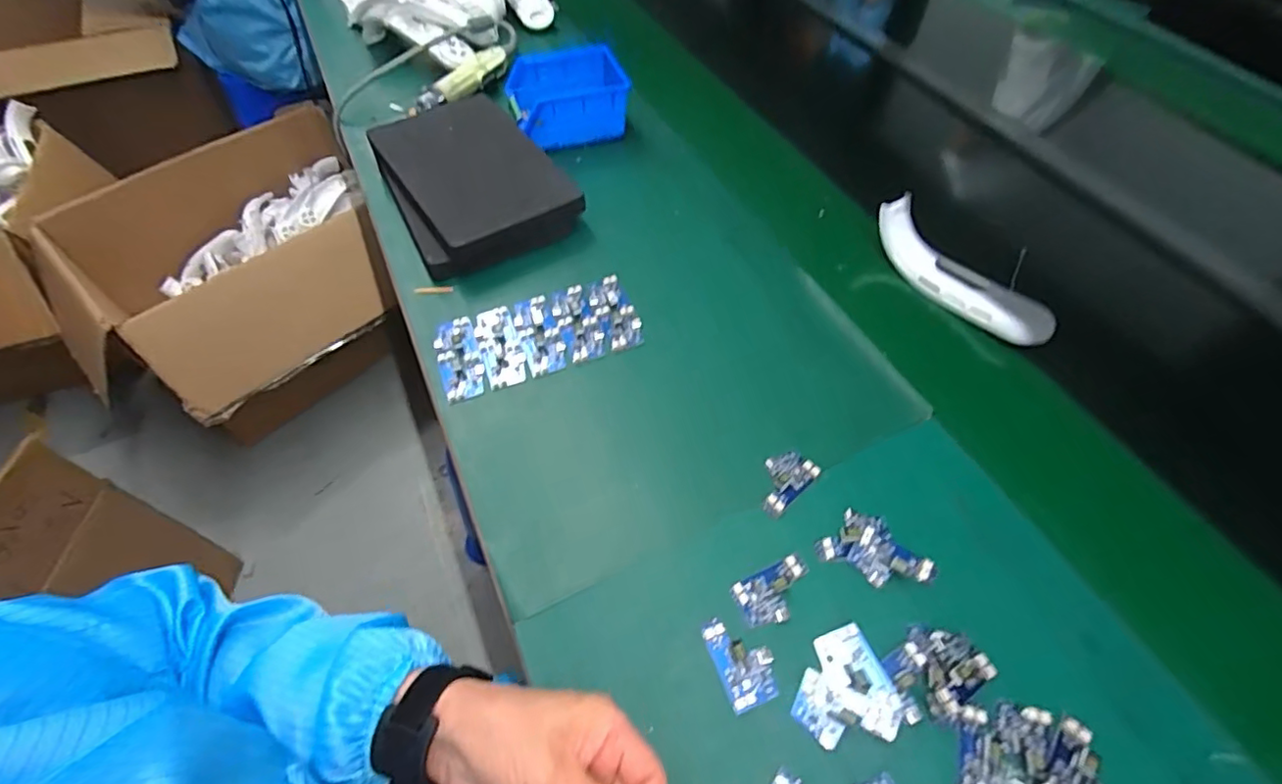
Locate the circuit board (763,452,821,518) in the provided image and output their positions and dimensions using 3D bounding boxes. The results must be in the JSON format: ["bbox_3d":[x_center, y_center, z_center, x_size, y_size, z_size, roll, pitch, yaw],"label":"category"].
[{"bbox_3d":[0.114,0.071,0.457,0.057,0.004,0.035,-38,64,-24],"label":"circuit board"}]

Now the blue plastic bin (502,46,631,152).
[{"bbox_3d":[-0.093,-0.371,0.721,0.139,0.075,0.123,-14,57,-11],"label":"blue plastic bin"}]

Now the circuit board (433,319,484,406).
[{"bbox_3d":[-0.168,-0.030,0.523,0.038,0.007,0.089,-18,58,-13],"label":"circuit board"}]

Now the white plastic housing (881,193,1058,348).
[{"bbox_3d":[0.324,-0.119,0.572,0.045,0.062,0.191,-39,65,-24],"label":"white plastic housing"}]

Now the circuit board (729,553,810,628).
[{"bbox_3d":[0.098,0.143,0.406,0.059,0.006,0.035,-21,59,-15],"label":"circuit board"}]

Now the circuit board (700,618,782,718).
[{"bbox_3d":[0.068,0.179,0.378,0.038,0.008,0.056,-18,58,-13],"label":"circuit board"}]

